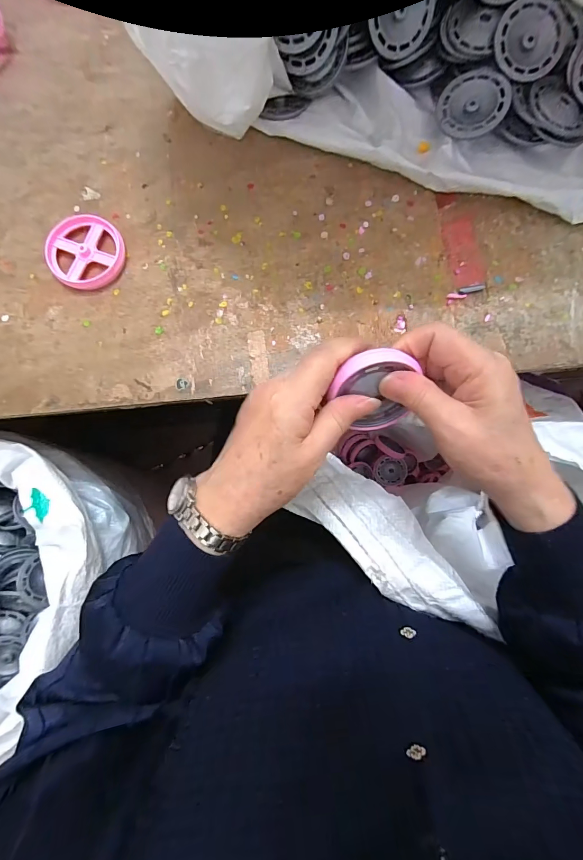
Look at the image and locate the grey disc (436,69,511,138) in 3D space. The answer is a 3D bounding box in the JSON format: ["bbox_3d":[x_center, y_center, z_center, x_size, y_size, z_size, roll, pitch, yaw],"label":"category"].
[{"bbox_3d":[0.159,-0.285,0.321,0.057,0.004,0.054,10,94,18],"label":"grey disc"}]

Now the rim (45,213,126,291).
[{"bbox_3d":[-0.179,-0.157,0.321,0.063,0.011,0.068,0,82,0],"label":"rim"}]

